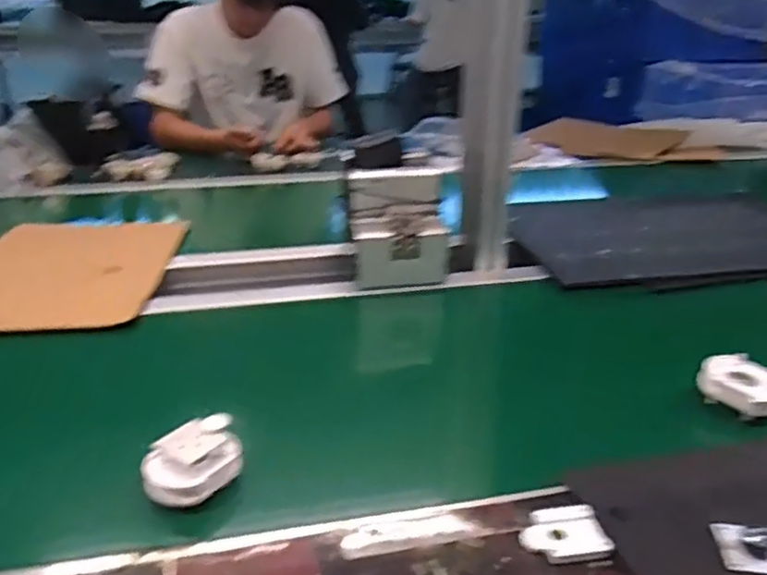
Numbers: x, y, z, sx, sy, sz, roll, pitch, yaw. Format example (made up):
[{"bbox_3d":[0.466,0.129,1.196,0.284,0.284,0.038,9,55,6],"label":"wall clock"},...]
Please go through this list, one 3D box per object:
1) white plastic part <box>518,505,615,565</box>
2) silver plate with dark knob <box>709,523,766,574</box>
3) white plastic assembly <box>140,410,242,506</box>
[{"bbox_3d":[0.127,0.173,0.472,0.057,0.008,0.046,-3,25,-8],"label":"white plastic part"},{"bbox_3d":[0.264,0.183,0.469,0.051,0.012,0.040,6,26,12],"label":"silver plate with dark knob"},{"bbox_3d":[-0.153,0.141,0.535,0.075,0.040,0.050,-14,29,-29],"label":"white plastic assembly"}]

